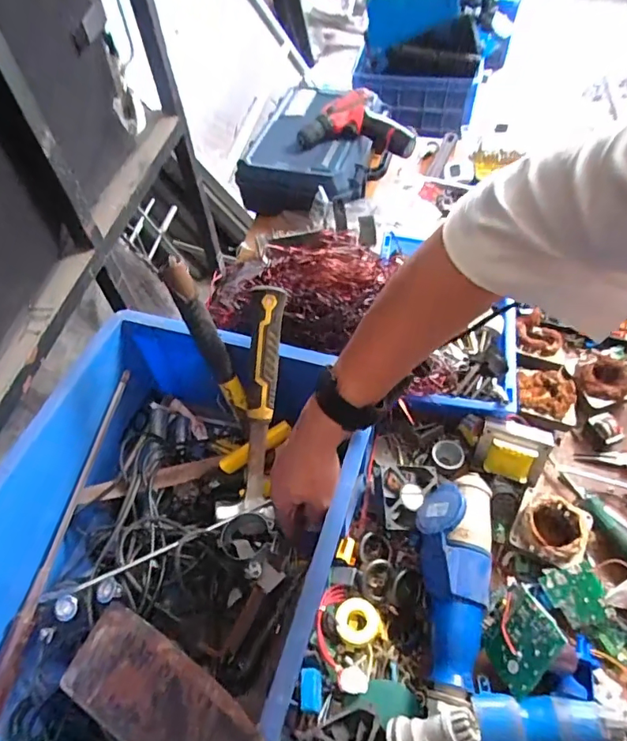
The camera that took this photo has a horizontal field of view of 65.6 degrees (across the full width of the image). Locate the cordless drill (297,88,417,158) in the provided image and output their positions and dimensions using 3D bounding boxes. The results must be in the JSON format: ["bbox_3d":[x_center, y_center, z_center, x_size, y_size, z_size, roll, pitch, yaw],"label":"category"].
[{"bbox_3d":[0.089,-0.515,1.018,0.234,0.084,0.153,1,53,-12],"label":"cordless drill"}]

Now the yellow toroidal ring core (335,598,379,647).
[{"bbox_3d":[0.049,0.281,0.547,0.048,0.015,0.046,-2,54,3],"label":"yellow toroidal ring core"}]

